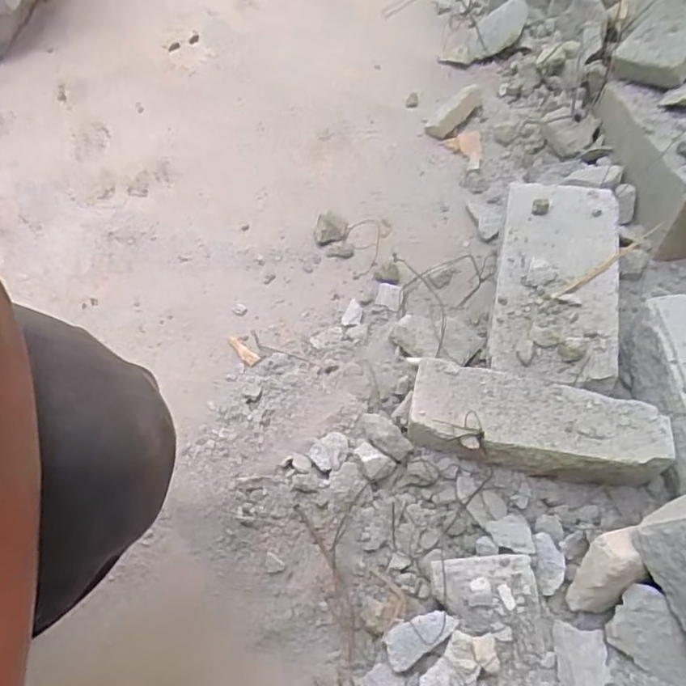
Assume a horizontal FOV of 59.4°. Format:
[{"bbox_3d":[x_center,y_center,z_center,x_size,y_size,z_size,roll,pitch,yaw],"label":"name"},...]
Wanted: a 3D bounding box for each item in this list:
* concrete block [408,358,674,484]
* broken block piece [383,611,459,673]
[{"bbox_3d":[0.153,0.066,0.489,0.194,0.058,0.079,10,60,10],"label":"concrete block"},{"bbox_3d":[0.054,0.207,0.426,0.054,0.007,0.026,-33,61,2],"label":"broken block piece"}]

